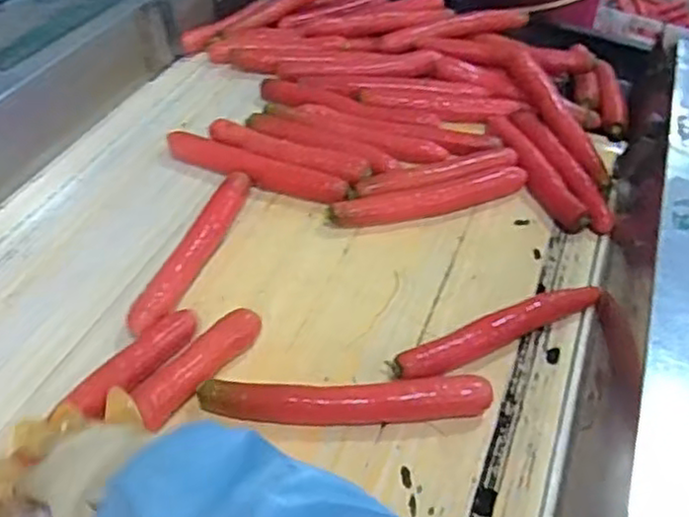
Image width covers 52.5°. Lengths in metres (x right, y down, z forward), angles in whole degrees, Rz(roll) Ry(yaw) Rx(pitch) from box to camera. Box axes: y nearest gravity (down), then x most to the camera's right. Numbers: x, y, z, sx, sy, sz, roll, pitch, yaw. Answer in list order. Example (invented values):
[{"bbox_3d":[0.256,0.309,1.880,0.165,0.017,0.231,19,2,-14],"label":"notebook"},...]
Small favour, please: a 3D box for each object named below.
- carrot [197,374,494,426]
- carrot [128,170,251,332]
[{"bbox_3d":[0.002,0.122,0.608,0.249,0.028,0.036,2,40,-5],"label":"carrot"},{"bbox_3d":[-0.158,-0.010,0.745,0.030,0.025,0.240,15,41,10],"label":"carrot"}]

